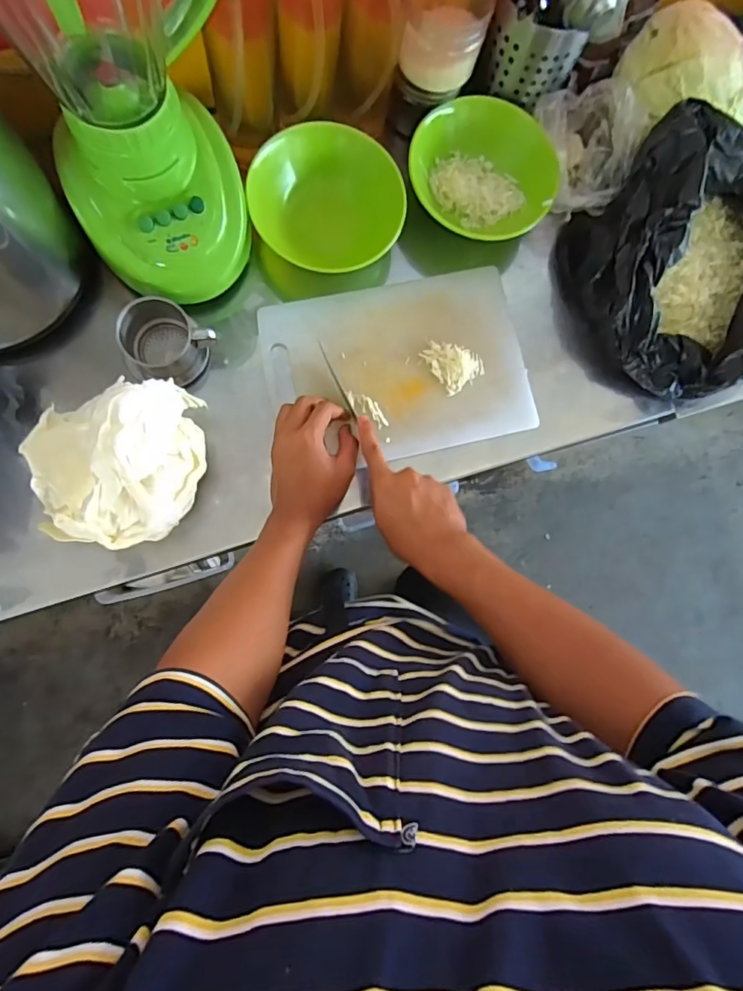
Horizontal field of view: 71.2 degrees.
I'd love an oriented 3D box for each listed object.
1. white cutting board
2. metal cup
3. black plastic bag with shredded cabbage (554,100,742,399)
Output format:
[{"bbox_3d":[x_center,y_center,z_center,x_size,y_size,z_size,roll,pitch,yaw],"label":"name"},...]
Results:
[{"bbox_3d":[0.036,-0.151,0.610,0.301,0.018,0.204,-13,86,-8],"label":"white cutting board"},{"bbox_3d":[-0.226,-0.166,0.576,0.084,0.071,0.085,28,81,-4],"label":"metal cup"},{"bbox_3d":[0.384,-0.267,0.612,0.291,0.128,0.266,43,81,-1],"label":"black plastic bag with shredded cabbage"}]

